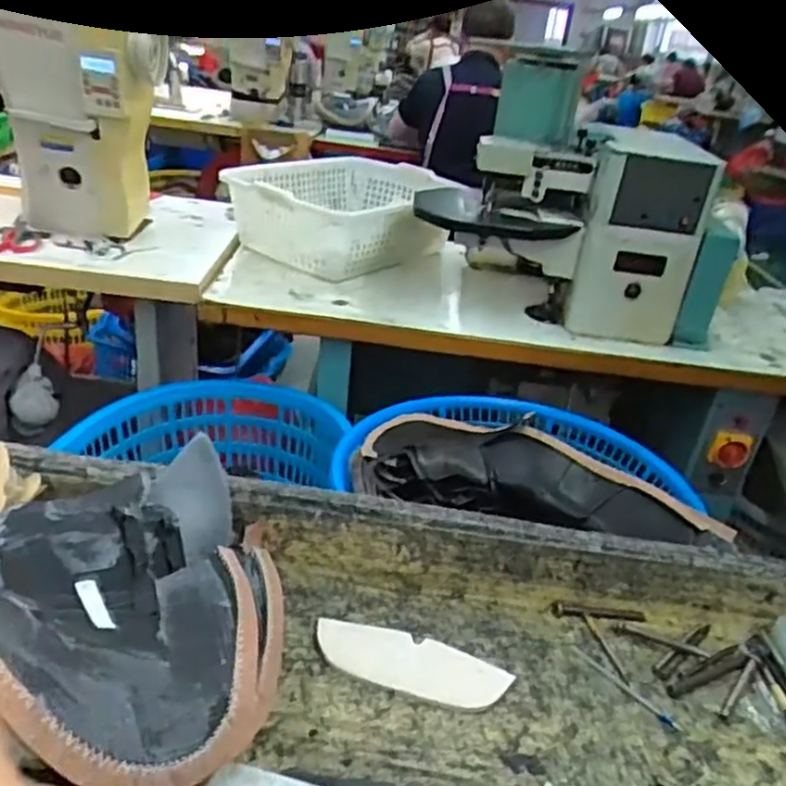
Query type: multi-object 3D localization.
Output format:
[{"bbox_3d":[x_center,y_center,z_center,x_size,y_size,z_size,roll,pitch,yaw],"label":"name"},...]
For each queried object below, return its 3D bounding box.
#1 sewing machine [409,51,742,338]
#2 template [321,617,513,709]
[{"bbox_3d":[0.334,-0.351,1.327,0.588,0.425,0.227,20,31,23],"label":"sewing machine"},{"bbox_3d":[0.014,0.223,0.589,0.159,0.006,0.052,12,38,10],"label":"template"}]

